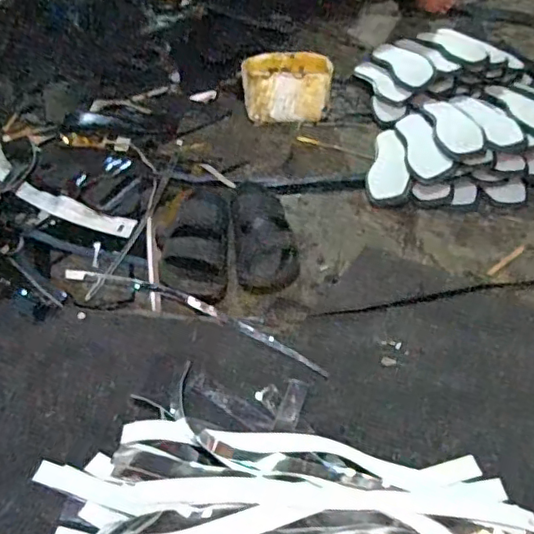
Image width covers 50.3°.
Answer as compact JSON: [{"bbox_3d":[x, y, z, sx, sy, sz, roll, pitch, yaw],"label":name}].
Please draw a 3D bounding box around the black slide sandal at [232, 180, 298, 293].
[{"bbox_3d":[-0.008,-0.058,1.027,0.110,0.040,0.256,-5,43,-3],"label":"black slide sandal"}]

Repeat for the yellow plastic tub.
[{"bbox_3d":[0.048,-0.416,1.328,0.204,0.129,0.139,-2,43,0],"label":"yellow plastic tub"}]

